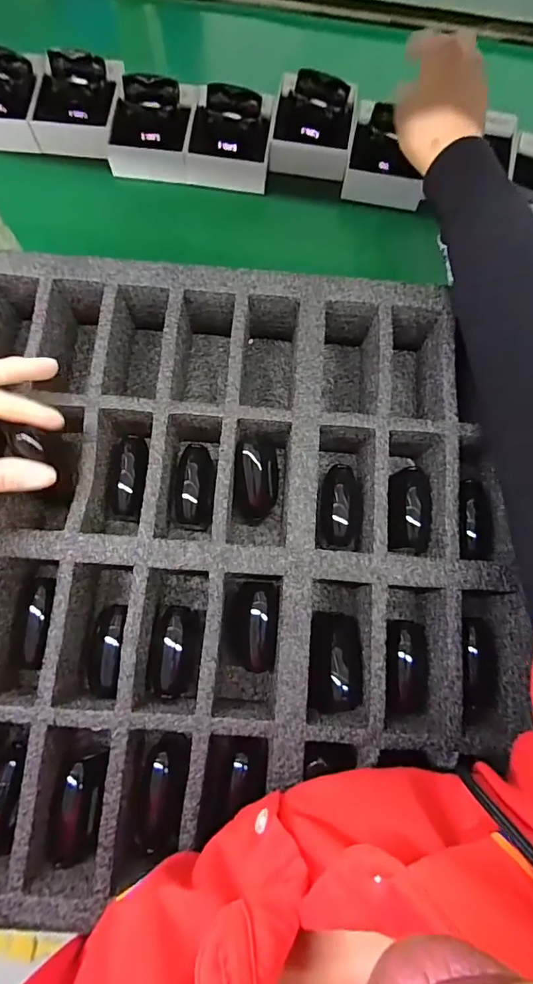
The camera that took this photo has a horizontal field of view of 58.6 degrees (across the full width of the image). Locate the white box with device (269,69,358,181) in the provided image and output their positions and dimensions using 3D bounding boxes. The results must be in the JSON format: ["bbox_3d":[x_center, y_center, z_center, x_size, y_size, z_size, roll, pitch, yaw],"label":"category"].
[{"bbox_3d":[0.047,-0.367,0.476,0.077,0.039,0.089,10,76,0],"label":"white box with device"}]

